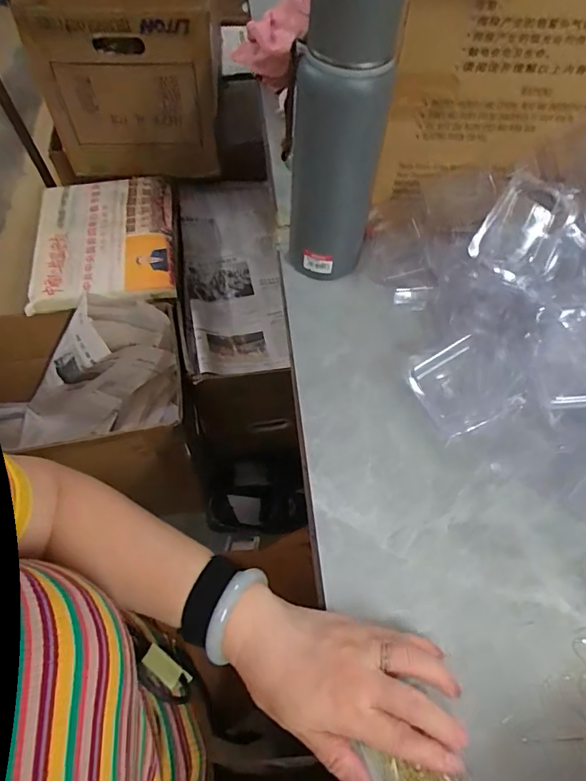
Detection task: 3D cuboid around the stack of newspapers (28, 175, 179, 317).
[{"bbox_3d":[-0.380,-0.310,0.964,0.261,0.033,0.334,-5,60,-6],"label":"stack of newspapers"}]

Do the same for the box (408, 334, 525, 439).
[{"bbox_3d":[0.169,-0.005,0.459,0.085,0.035,0.077,-25,64,-16],"label":"box"}]

